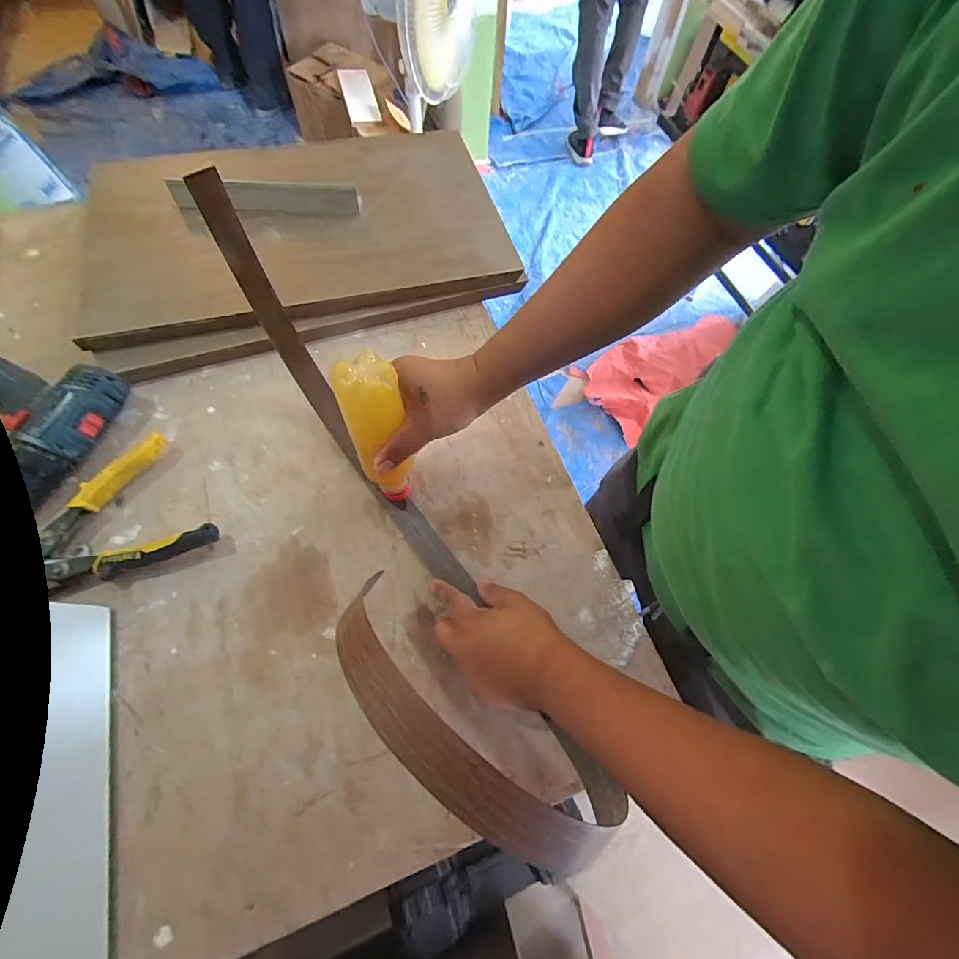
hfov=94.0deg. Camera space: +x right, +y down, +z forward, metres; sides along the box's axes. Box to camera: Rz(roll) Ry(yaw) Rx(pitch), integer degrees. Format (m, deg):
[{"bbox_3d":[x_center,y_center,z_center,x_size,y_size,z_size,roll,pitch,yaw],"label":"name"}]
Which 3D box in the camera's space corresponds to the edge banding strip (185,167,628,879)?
[{"bbox_3d":[-0.094,-0.004,0.371,0.107,0.257,0.529,-23,59,-14],"label":"edge banding strip"}]

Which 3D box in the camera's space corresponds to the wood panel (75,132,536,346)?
[{"bbox_3d":[-0.246,-0.348,0.608,0.553,0.040,0.342,-12,66,-9],"label":"wood panel"}]

